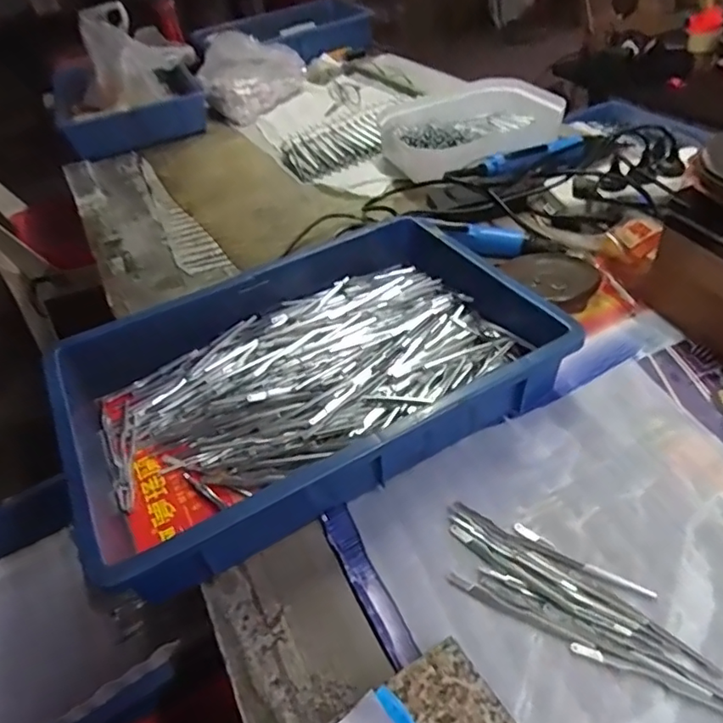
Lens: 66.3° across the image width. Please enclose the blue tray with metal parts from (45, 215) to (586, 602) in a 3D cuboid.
[{"bbox_3d":[-0.047,0.003,0.529,0.437,0.069,0.284,-24,46,-19],"label":"blue tray with metal parts"}]

